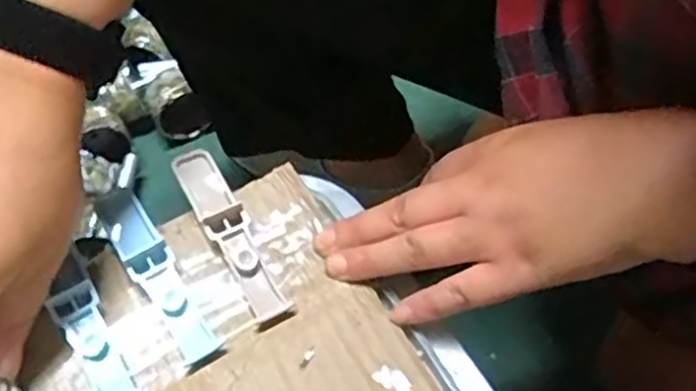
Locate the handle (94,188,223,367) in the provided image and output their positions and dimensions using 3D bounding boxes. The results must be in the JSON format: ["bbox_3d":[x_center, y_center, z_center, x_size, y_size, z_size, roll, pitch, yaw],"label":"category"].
[{"bbox_3d":[-0.091,0.035,0.326,0.021,0.016,0.096,-29,64,-17],"label":"handle"}]

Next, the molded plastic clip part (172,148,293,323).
[{"bbox_3d":[-0.058,0.017,0.340,0.021,0.014,0.099,-26,63,-15],"label":"molded plastic clip part"}]

